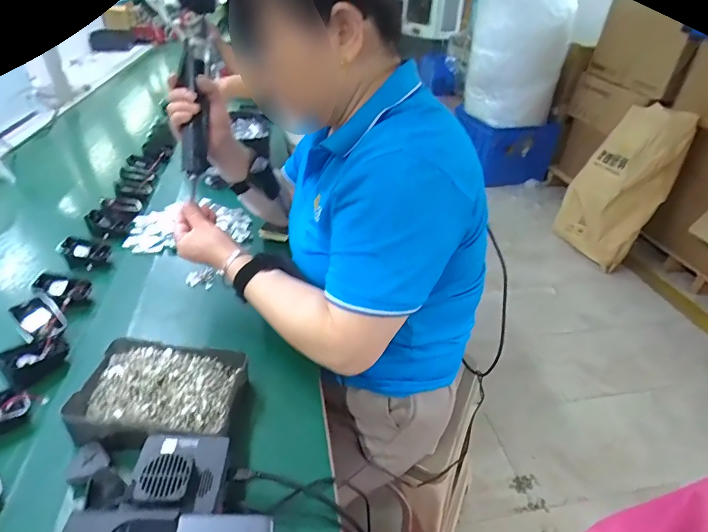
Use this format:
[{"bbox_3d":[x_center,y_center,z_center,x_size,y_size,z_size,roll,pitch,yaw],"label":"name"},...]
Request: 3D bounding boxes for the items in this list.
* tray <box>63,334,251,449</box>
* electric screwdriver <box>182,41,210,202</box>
[{"bbox_3d":[-0.206,0.142,0.458,0.164,0.044,0.128,3,34,1],"label":"tray"},{"bbox_3d":[-0.225,-0.206,0.595,0.035,0.213,0.031,1,0,-3],"label":"electric screwdriver"}]

